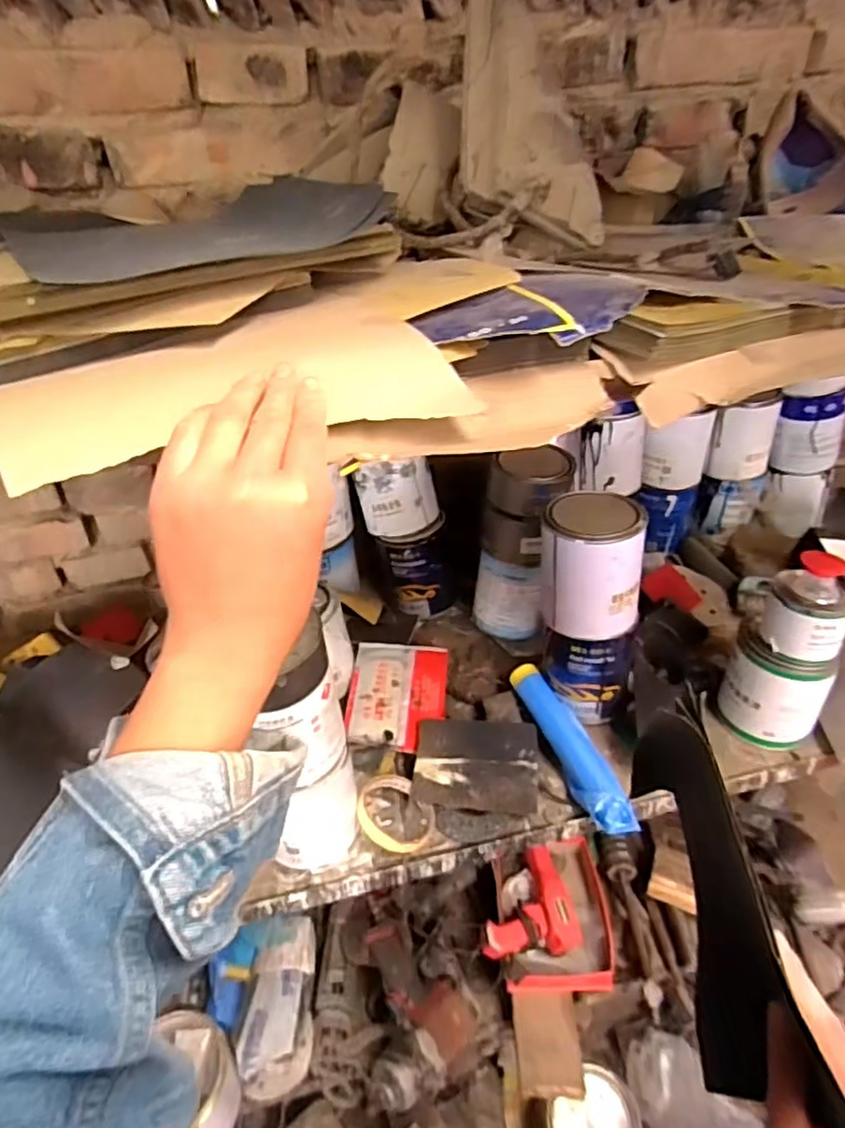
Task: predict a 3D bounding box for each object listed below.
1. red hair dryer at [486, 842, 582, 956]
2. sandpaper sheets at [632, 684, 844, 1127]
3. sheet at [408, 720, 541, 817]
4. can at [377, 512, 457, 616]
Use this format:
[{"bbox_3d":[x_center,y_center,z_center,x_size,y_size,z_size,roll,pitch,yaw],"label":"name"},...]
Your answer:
[{"bbox_3d":[0.151,0.519,0.973,0.159,0.055,0.132,-12,36,-16],"label":"red hair dryer"},{"bbox_3d":[0.185,0.209,0.416,0.041,0.109,0.224,-7,75,-9],"label":"sandpaper sheets"},{"bbox_3d":[0.062,0.227,0.739,0.137,0.015,0.107,0,44,7],"label":"sheet"},{"bbox_3d":[-0.003,-0.003,0.961,0.106,0.135,0.117,4,34,8],"label":"can"}]

